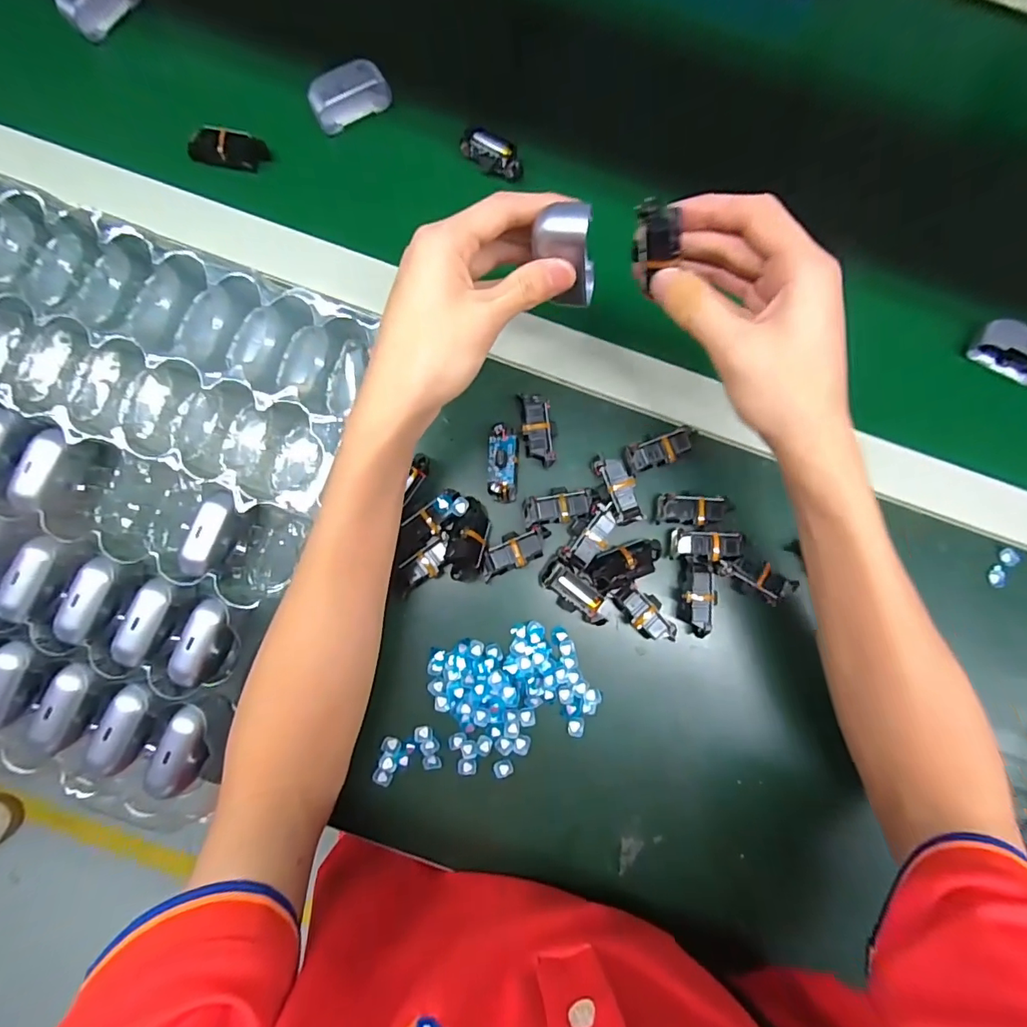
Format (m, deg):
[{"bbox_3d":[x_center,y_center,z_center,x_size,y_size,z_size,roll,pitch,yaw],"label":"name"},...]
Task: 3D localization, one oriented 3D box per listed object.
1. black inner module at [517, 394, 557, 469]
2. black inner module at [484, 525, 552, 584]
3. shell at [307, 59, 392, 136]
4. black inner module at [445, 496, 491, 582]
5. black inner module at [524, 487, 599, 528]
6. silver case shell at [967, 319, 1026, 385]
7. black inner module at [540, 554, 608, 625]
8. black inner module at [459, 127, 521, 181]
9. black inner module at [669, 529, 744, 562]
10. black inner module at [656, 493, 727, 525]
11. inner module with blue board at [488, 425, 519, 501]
[{"bbox_3d":[0.019,-0.059,0.364,0.026,0.021,0.053,-6,84,-2],"label":"black inner module"},{"bbox_3d":[0.002,0.026,0.352,0.052,0.023,0.024,-24,85,-4],"label":"black inner module"},{"bbox_3d":[-0.128,-0.325,0.387,0.061,0.022,0.028,-32,86,-5],"label":"shell"},{"bbox_3d":[-0.031,0.018,0.346,0.026,0.033,0.057,8,84,-1],"label":"black inner module"},{"bbox_3d":[0.033,-0.006,0.356,0.053,0.022,0.024,-11,84,-3],"label":"black inner module"},{"bbox_3d":[0.382,-0.121,0.376,0.058,0.031,0.018,31,84,2],"label":"silver case shell"},{"bbox_3d":[0.042,0.056,0.350,0.026,0.019,0.054,-44,87,-5],"label":"black inner module"},{"bbox_3d":[-0.015,-0.277,0.383,0.050,0.017,0.019,27,84,1],"label":"black inner module"},{"bbox_3d":[0.136,0.023,0.355,0.048,0.018,0.021,4,84,-1],"label":"black inner module"},{"bbox_3d":[0.129,-0.002,0.357,0.050,0.019,0.021,4,84,-1],"label":"black inner module"},{"bbox_3d":[-0.007,-0.035,0.358,0.021,0.022,0.054,1,84,-1],"label":"inner module with blue board"}]

